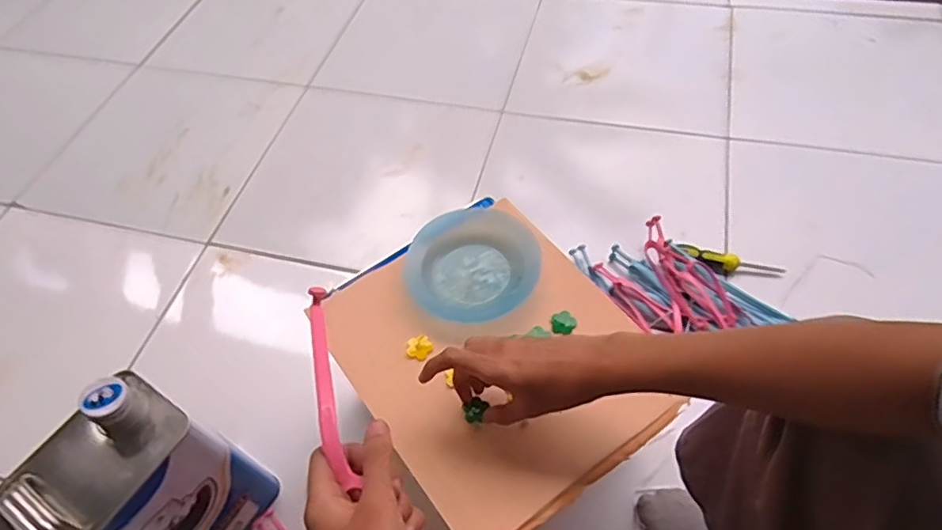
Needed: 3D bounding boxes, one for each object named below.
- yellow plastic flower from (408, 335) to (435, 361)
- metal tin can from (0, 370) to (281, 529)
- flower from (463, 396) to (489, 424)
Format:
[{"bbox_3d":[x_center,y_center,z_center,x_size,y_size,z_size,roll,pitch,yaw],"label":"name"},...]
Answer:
[{"bbox_3d":[-0.047,0.076,0.529,0.023,0.006,0.022,-2,56,3],"label":"yellow plastic flower"},{"bbox_3d":[-0.325,0.236,0.586,0.120,0.254,0.169,34,65,24],"label":"metal tin can"},{"bbox_3d":[0.003,0.121,0.484,0.018,0.009,0.022,24,61,19],"label":"flower"}]

